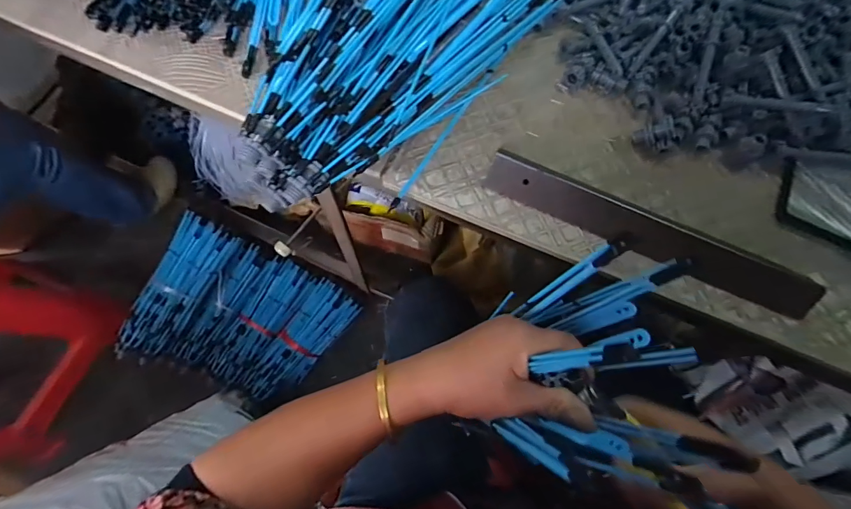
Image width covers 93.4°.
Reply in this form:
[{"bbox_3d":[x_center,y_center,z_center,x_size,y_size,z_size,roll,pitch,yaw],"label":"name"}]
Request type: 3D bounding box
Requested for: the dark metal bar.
[{"bbox_3d":[0.203,-0.019,0.370,0.305,0.034,0.034,25,72,6],"label":"dark metal bar"}]

